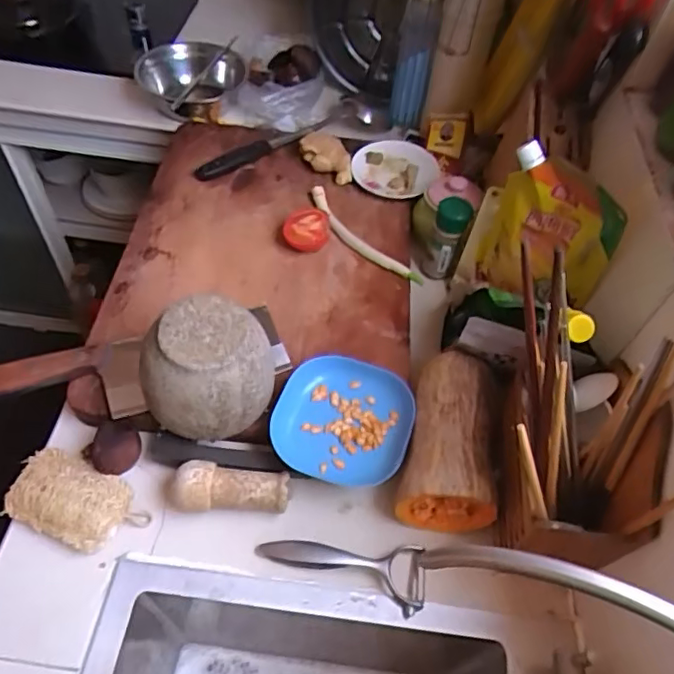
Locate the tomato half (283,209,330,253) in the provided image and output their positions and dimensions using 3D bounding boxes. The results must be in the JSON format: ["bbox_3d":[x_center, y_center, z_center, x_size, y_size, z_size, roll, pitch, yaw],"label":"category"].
[{"bbox_3d":[-0.036,-0.128,0.698,0.051,0.038,0.047,11,53,3],"label":"tomato half"}]

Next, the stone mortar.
[{"bbox_3d":[-0.119,0.037,0.537,0.094,0.111,0.104,33,57,18],"label":"stone mortar"}]

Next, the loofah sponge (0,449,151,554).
[{"bbox_3d":[-0.237,0.151,0.527,0.120,0.025,0.068,19,54,9],"label":"loofah sponge"}]

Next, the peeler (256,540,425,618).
[{"bbox_3d":[0.004,0.210,0.508,0.149,0.016,0.057,4,53,-2],"label":"peeler"}]

